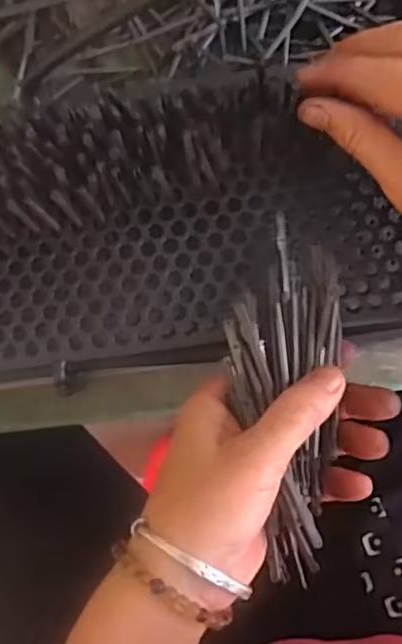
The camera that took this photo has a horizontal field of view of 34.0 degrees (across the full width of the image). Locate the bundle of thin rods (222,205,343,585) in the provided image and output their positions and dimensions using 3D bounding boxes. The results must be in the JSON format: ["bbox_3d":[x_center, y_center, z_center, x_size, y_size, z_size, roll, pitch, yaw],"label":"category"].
[{"bbox_3d":[0.039,0.039,0.308,0.052,0.028,0.161,-1,86,3],"label":"bundle of thin rods"}]

